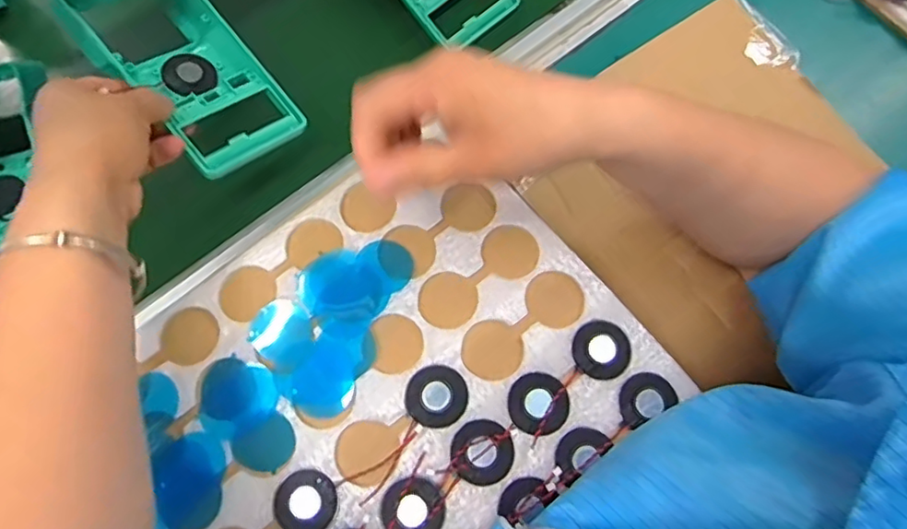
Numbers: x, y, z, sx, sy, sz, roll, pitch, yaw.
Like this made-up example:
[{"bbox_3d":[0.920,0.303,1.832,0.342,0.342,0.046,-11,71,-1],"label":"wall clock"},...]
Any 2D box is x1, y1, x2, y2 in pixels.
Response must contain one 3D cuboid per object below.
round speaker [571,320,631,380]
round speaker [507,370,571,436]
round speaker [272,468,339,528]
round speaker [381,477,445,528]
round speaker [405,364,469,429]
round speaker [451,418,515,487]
[{"bbox_3d":[0.086,0.050,0.341,0.033,0.005,0.033,0,71,0],"label":"round speaker"},{"bbox_3d":[0.048,0.078,0.330,0.034,0.004,0.033,0,71,0],"label":"round speaker"},{"bbox_3d":[-0.080,0.130,0.319,0.034,0.005,0.033,0,71,0],"label":"round speaker"},{"bbox_3d":[-0.022,0.132,0.313,0.033,0.004,0.033,0,71,0],"label":"round speaker"},{"bbox_3d":[-0.009,0.074,0.329,0.034,0.004,0.034,0,71,0],"label":"round speaker"},{"bbox_3d":[0.016,0.103,0.322,0.033,0.004,0.033,0,71,0],"label":"round speaker"}]

